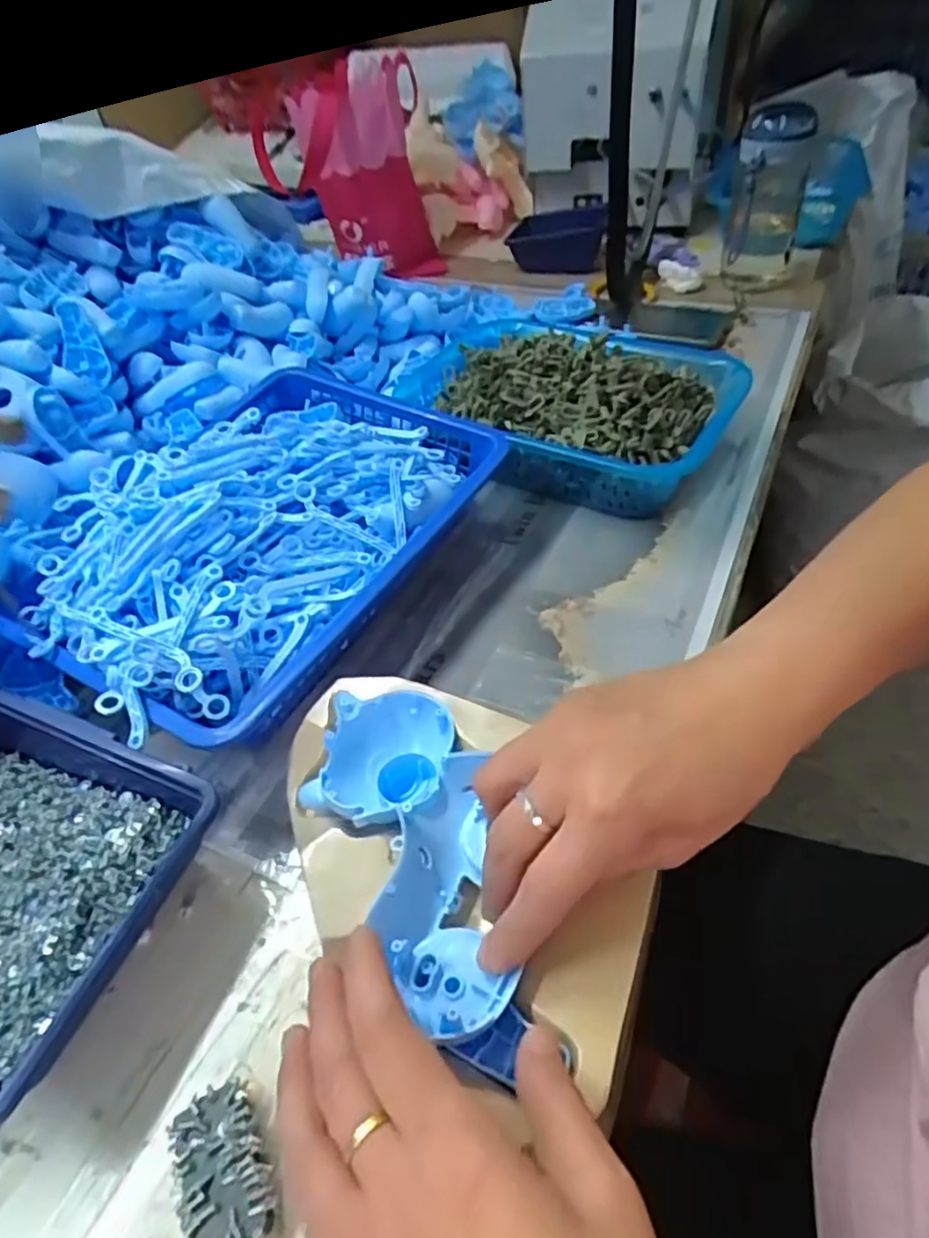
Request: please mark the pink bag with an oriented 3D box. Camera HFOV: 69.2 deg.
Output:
[{"bbox_3d":[-0.142,-0.586,0.891,0.208,0.215,0.152,-1,47,5],"label":"pink bag"}]

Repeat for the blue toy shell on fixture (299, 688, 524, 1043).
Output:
[{"bbox_3d":[-0.027,0.099,0.304,0.076,0.025,0.160,-15,48,-8],"label":"blue toy shell on fixture"}]

